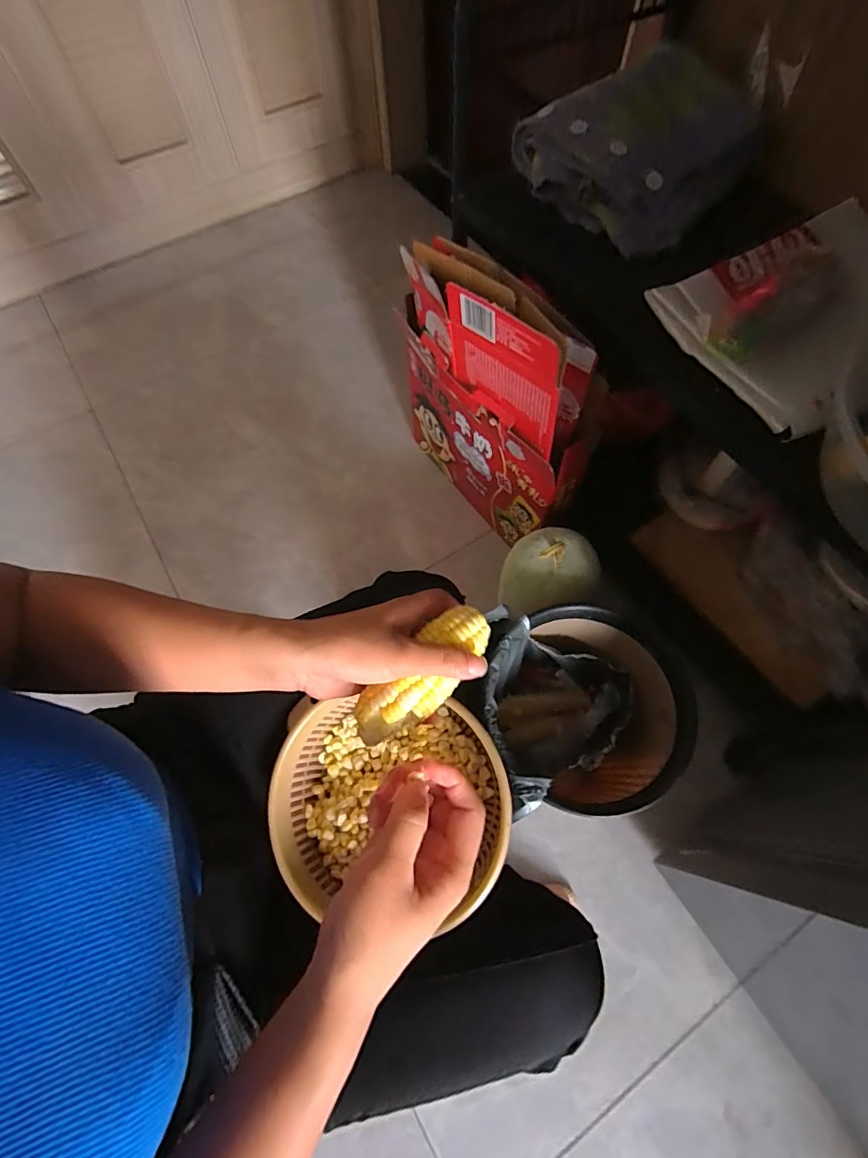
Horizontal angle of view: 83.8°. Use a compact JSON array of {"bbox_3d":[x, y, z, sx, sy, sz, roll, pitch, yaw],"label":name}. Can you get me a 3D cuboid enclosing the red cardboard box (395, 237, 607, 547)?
[{"bbox_3d":[0.076,-0.277,0.835,0.089,0.484,0.406,-37,70,-14],"label":"red cardboard box"}]

